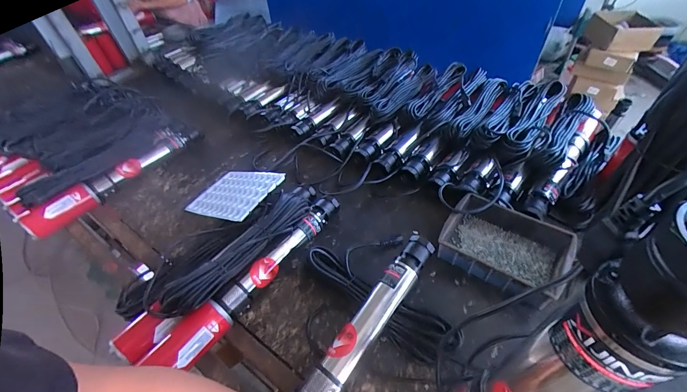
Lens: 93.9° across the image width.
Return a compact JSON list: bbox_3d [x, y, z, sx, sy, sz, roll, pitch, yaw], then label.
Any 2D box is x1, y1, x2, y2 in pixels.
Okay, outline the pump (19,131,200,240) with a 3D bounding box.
[{"bbox_3d":[-0.645,-0.061,0.956,0.071,0.090,0.518,26,54,26],"label":"pump"}]

